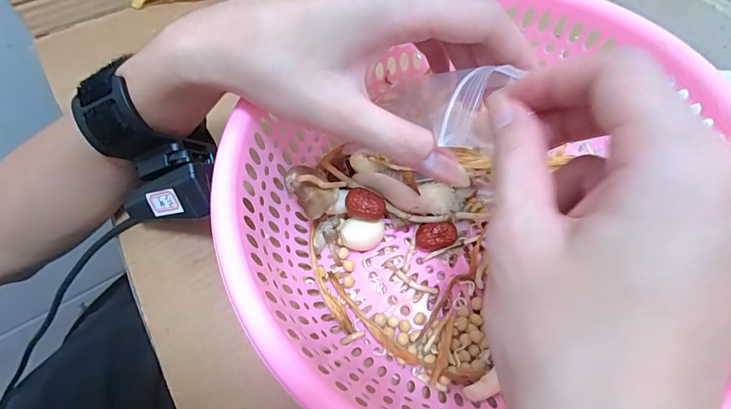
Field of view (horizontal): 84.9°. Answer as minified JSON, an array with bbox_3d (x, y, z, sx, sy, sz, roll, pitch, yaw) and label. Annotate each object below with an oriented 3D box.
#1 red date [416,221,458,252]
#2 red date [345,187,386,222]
[{"bbox_3d":[0.043,0.021,0.250,0.023,0.018,0.016,-8,62,-6],"label":"red date"},{"bbox_3d":[0.000,0.001,0.243,0.023,0.012,0.016,12,62,5],"label":"red date"}]

